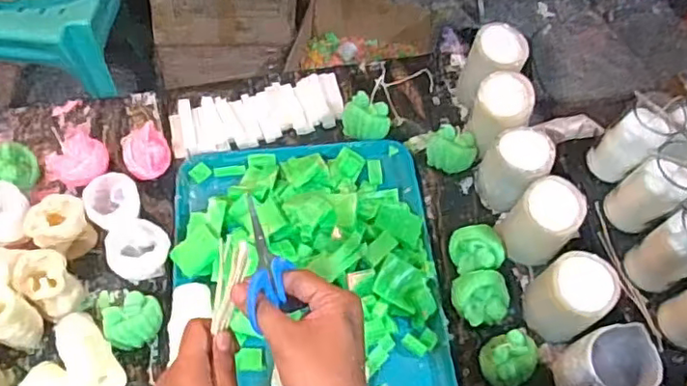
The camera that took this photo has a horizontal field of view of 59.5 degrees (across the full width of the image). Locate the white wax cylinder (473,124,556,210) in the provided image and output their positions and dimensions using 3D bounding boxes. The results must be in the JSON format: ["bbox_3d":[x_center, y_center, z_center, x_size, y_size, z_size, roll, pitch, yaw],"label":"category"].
[{"bbox_3d":[0.236,-0.032,0.834,0.071,0.112,0.075,1,63,-3],"label":"white wax cylinder"}]

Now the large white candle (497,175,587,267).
[{"bbox_3d":[0.263,0.037,0.799,0.084,0.102,0.080,1,63,-3],"label":"large white candle"}]

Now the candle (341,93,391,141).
[{"bbox_3d":[0.034,-0.113,0.899,0.067,0.056,0.051,-3,63,-5],"label":"candle"}]

